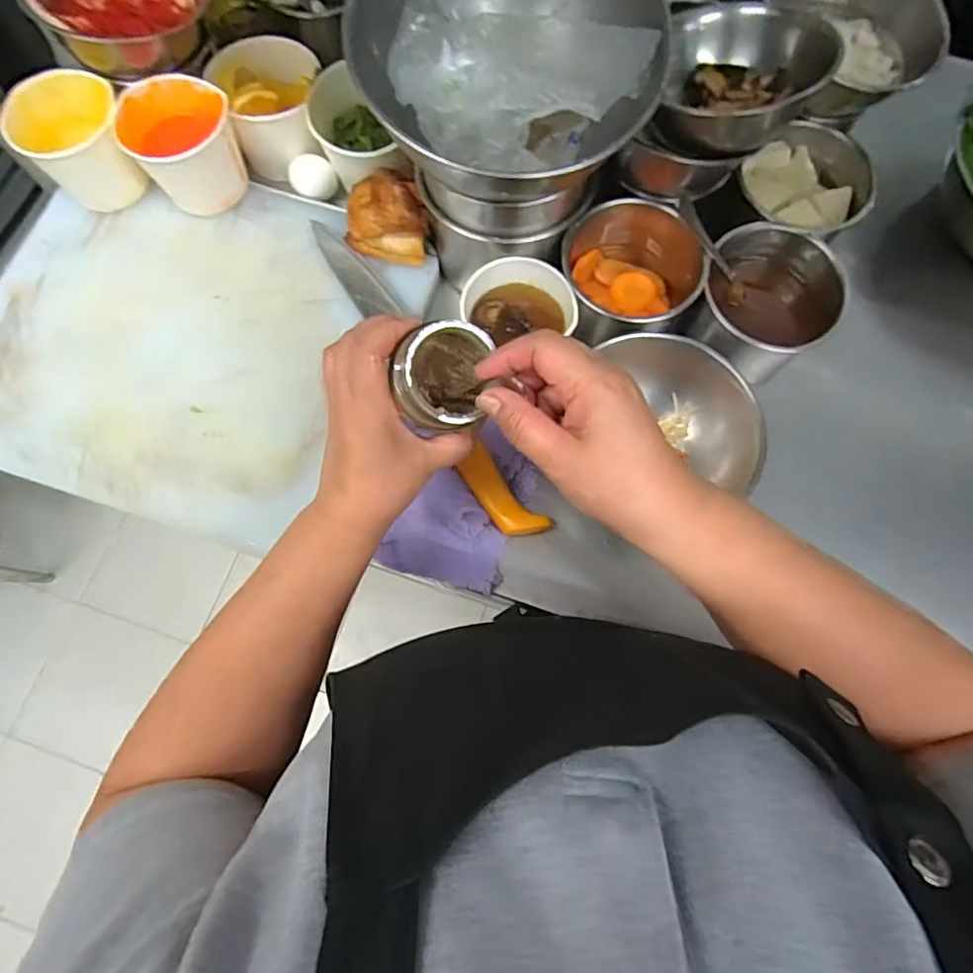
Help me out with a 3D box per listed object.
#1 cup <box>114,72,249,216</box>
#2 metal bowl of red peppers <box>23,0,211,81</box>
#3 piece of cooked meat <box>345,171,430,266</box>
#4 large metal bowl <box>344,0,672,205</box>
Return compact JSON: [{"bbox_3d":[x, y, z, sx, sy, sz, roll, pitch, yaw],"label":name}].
[{"bbox_3d":[-0.280,-0.320,0.528,0.092,0.072,0.084,0,74,0],"label":"cup"},{"bbox_3d":[-0.332,-0.440,0.514,0.137,0.052,0.146,44,78,11],"label":"metal bowl of red peppers"},{"bbox_3d":[-0.094,-0.254,0.527,0.080,0.047,0.066,12,74,3],"label":"piece of cooked meat"},{"bbox_3d":[0.015,-0.298,0.412,0.183,0.098,0.203,44,78,11],"label":"large metal bowl"}]

